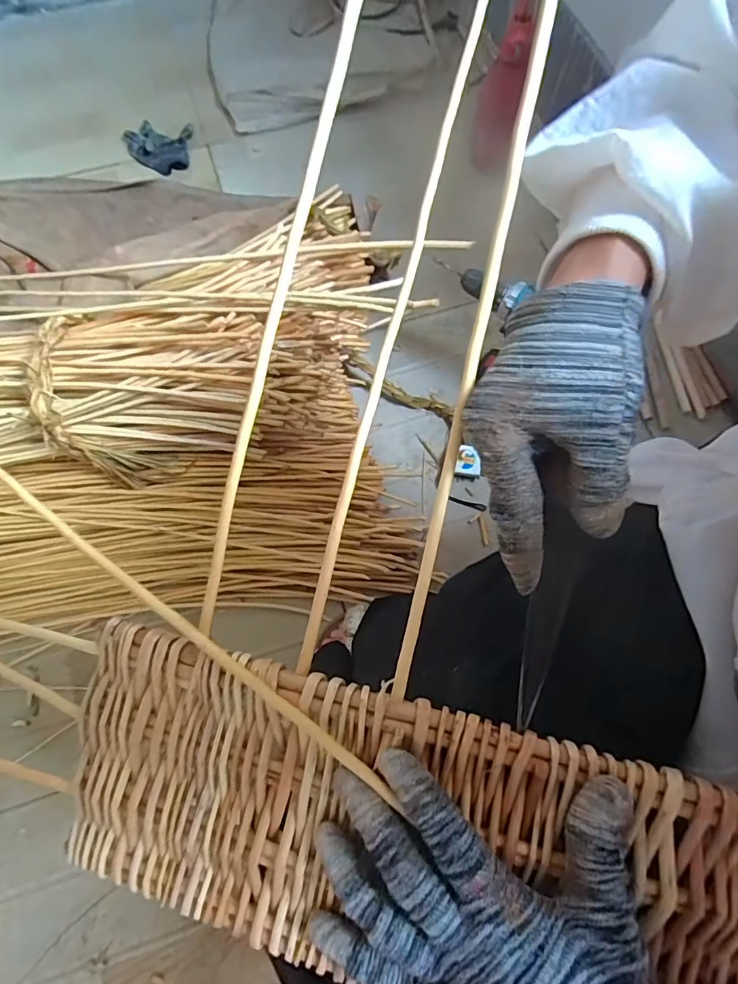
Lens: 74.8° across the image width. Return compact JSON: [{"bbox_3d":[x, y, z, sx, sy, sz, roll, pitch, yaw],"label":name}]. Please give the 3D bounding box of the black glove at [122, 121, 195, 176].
[{"bbox_3d":[-0.487,-0.789,1.103,0.151,0.025,0.151,-4,71,1],"label":"black glove"}]

